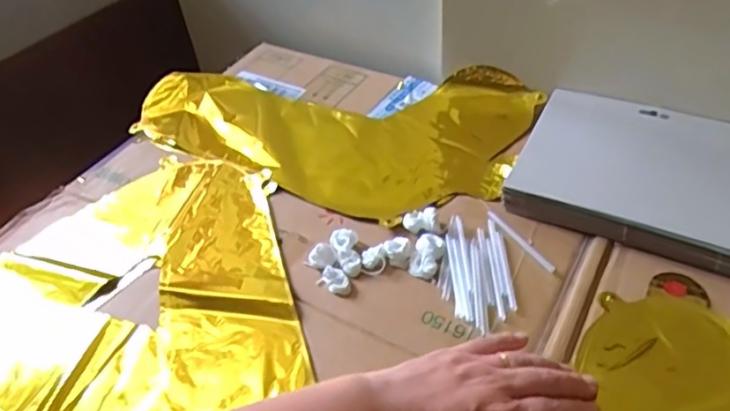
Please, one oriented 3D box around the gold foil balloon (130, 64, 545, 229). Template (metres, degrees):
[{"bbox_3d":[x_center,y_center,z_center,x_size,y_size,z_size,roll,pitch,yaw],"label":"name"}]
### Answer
[{"bbox_3d":[-0.044,-0.091,0.636,0.403,0.024,0.228,15,48,20],"label":"gold foil balloon"}]

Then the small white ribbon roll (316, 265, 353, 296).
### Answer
[{"bbox_3d":[-0.023,0.059,0.472,0.027,0.011,0.019,26,53,29],"label":"small white ribbon roll"}]

